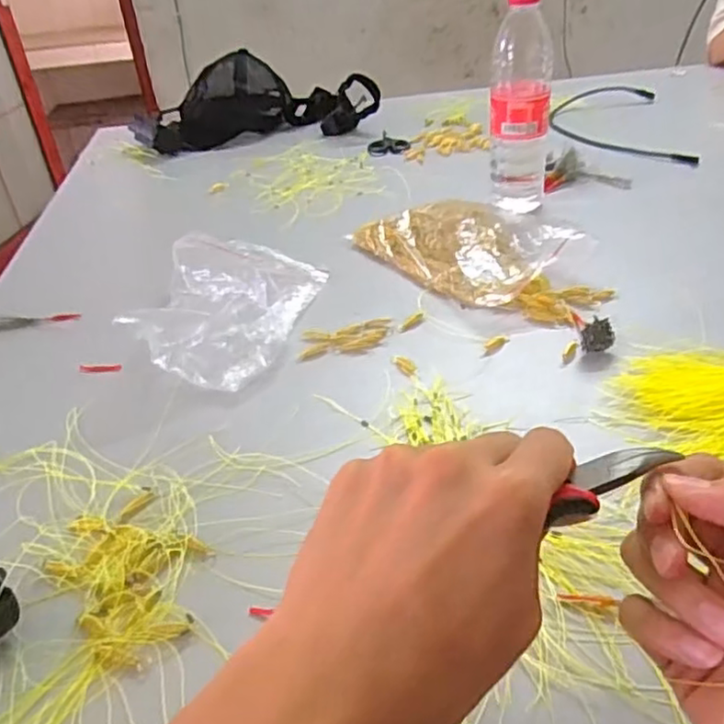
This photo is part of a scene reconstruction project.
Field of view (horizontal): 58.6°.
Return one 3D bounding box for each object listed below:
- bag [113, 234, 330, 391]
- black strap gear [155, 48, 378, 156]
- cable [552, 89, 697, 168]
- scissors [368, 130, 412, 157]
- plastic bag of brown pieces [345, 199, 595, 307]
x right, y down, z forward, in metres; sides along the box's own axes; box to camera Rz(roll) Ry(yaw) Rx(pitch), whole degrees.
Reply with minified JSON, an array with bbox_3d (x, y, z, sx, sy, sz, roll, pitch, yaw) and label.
[{"bbox_3d":[-0.121,-0.052,0.555,0.134,0.040,0.192,5,36,14],"label":"bag"},{"bbox_3d":[-0.143,-0.413,1.001,0.325,0.095,0.166,-2,35,4],"label":"black strap gear"},{"bbox_3d":[0.366,-0.348,0.937,0.164,0.025,0.306,1,37,9],"label":"cable"},{"bbox_3d":[0.041,-0.326,0.955,0.061,0.005,0.113,-2,37,5],"label":"scissors"},{"bbox_3d":[0.097,-0.117,0.622,0.139,0.041,0.207,-20,38,-21],"label":"plastic bag of brown pieces"}]

